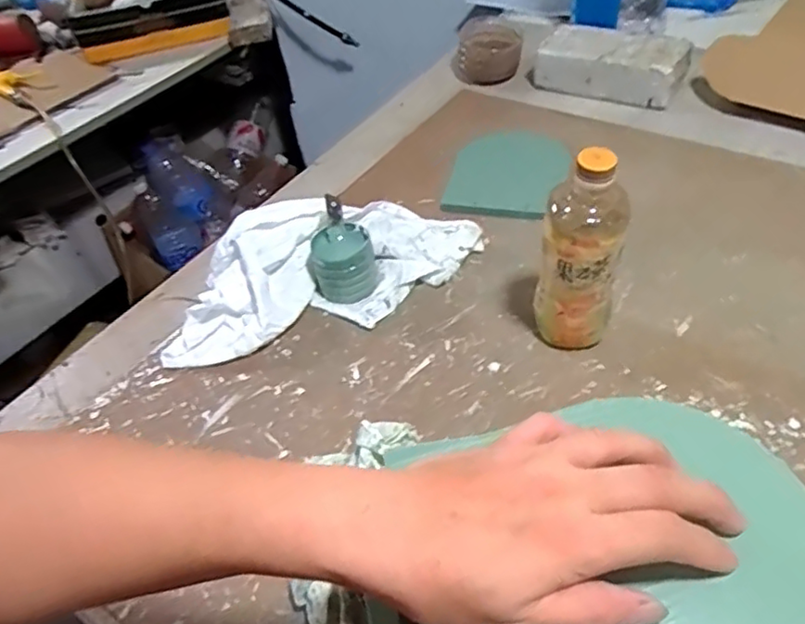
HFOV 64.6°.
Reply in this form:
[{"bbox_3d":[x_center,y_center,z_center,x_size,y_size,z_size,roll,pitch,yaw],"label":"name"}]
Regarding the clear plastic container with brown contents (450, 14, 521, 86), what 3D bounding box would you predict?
[{"bbox_3d":[0.136,-0.416,1.026,0.098,0.072,0.099,-15,46,-6],"label":"clear plastic container with brown contents"}]

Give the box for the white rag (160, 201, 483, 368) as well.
[{"bbox_3d":[-0.092,-0.055,0.708,0.366,0.066,0.165,-17,46,-9],"label":"white rag"}]

